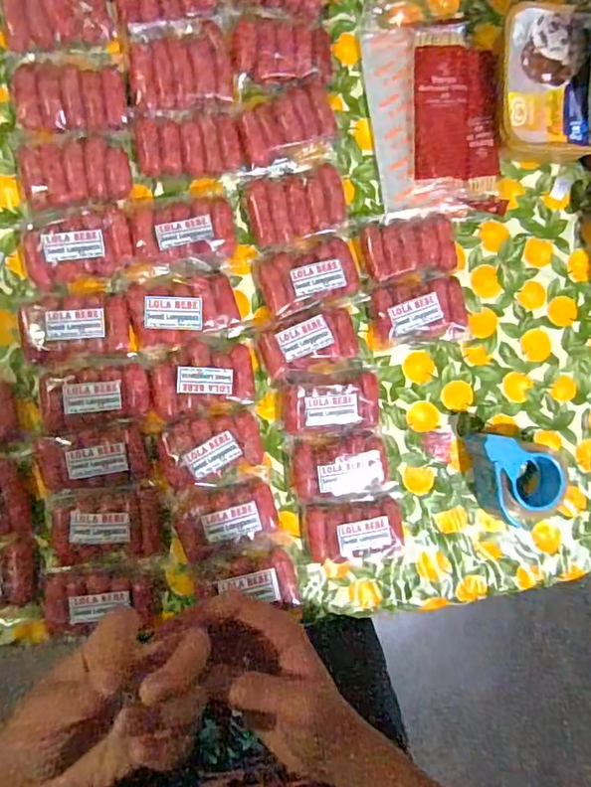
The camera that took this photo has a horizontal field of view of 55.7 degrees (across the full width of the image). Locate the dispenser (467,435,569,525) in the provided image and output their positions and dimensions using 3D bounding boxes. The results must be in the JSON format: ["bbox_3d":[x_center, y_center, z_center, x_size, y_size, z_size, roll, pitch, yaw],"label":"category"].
[{"bbox_3d":[0.311,0.126,0.784,0.148,0.051,0.116,13,88,-9],"label":"dispenser"}]

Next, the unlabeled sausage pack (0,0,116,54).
[{"bbox_3d":[-0.302,-0.491,0.703,0.131,0.025,0.099,-13,92,-9],"label":"unlabeled sausage pack"}]

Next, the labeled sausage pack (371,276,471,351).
[{"bbox_3d":[0.173,-0.114,0.781,0.129,0.033,0.086,-8,92,-9],"label":"labeled sausage pack"}]

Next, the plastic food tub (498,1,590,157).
[{"bbox_3d":[0.345,-0.428,0.777,0.144,0.067,0.199,4,90,-9],"label":"plastic food tub"}]

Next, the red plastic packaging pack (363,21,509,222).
[{"bbox_3d":[0.199,-0.383,0.781,0.170,0.030,0.258,-7,91,-9],"label":"red plastic packaging pack"}]

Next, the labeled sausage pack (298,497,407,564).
[{"bbox_3d":[0.081,0.188,0.766,0.138,0.032,0.082,-2,91,-9],"label":"labeled sausage pack"}]

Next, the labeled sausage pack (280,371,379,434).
[{"bbox_3d":[0.051,0.017,0.765,0.133,0.033,0.079,-4,91,-9],"label":"labeled sausage pack"}]

